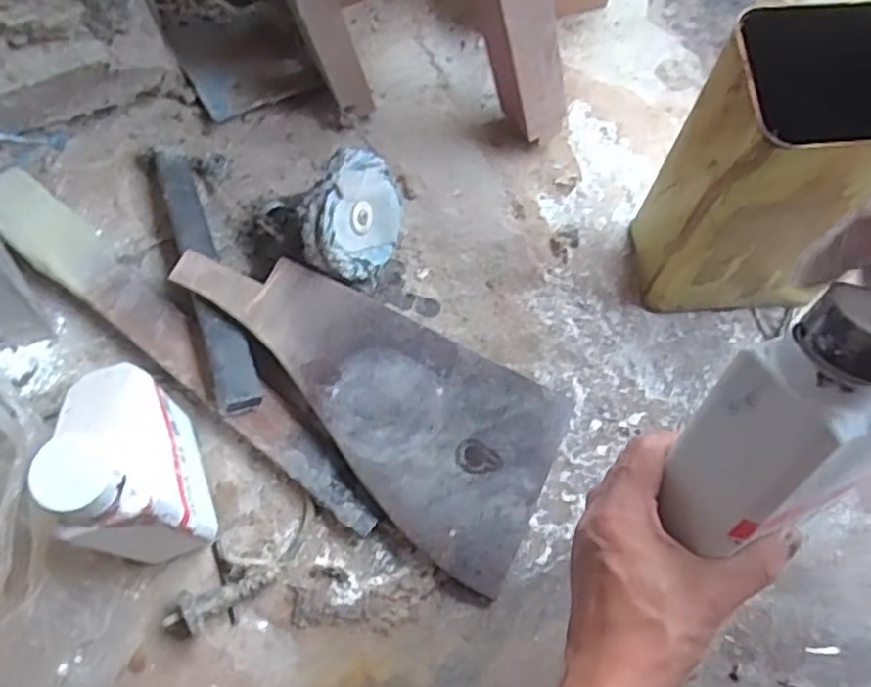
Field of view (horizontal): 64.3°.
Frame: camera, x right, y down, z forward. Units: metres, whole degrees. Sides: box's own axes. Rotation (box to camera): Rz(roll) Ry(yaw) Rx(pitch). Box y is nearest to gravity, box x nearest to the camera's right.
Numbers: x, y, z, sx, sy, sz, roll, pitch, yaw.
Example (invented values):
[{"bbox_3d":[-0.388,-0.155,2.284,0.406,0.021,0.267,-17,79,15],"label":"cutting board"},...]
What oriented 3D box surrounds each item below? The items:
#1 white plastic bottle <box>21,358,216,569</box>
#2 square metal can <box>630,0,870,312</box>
[{"bbox_3d":[-0.206,0.072,0.468,0.055,0.212,0.129,-16,71,-5],"label":"white plastic bottle"},{"bbox_3d":[0.260,-0.141,0.499,0.148,0.376,0.112,-4,68,-5],"label":"square metal can"}]

